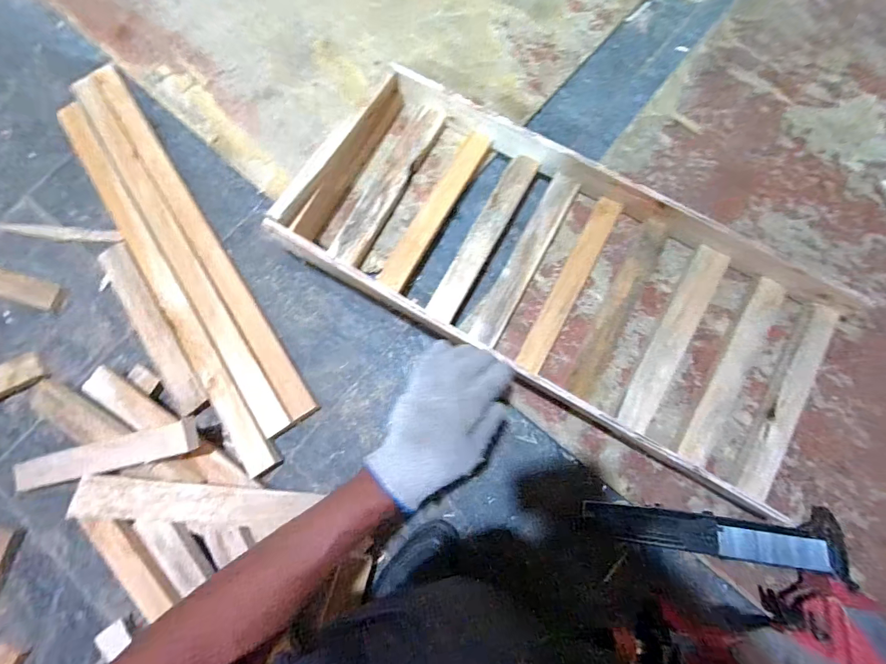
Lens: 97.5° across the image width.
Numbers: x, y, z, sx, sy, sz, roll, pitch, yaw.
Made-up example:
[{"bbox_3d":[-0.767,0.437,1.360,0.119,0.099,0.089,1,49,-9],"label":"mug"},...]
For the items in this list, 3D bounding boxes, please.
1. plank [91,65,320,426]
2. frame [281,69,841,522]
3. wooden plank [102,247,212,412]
[{"bbox_3d":[-0.361,-0.147,0.579,0.046,0.019,0.634,-34,82,-5],"label":"plank"},{"bbox_3d":[0.156,-0.083,0.511,0.685,0.095,0.308,29,81,4],"label":"frame"},{"bbox_3d":[-0.412,-0.007,0.555,0.048,0.027,0.279,-36,82,-6],"label":"wooden plank"}]

